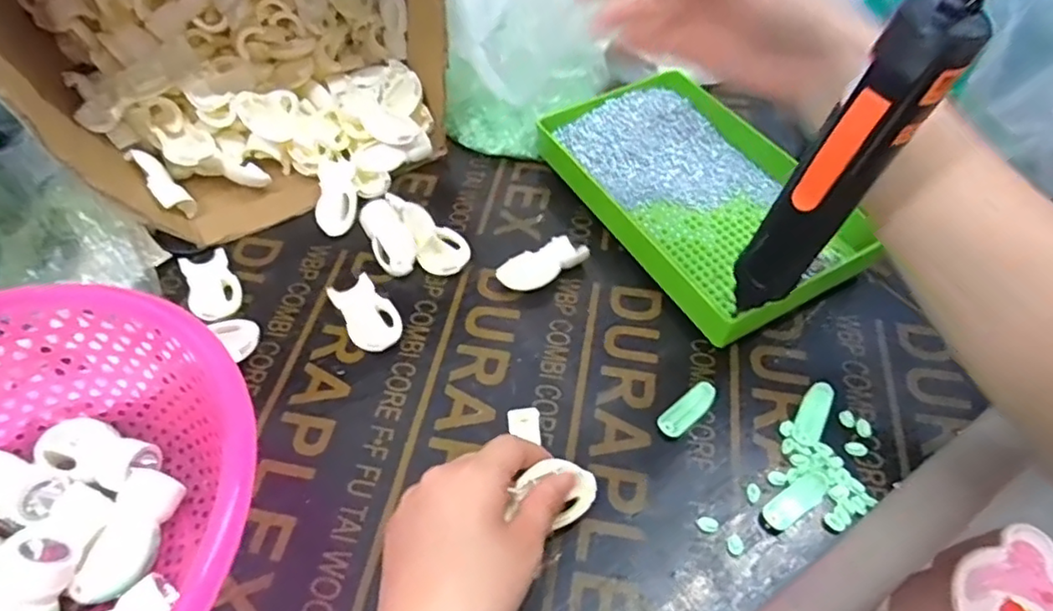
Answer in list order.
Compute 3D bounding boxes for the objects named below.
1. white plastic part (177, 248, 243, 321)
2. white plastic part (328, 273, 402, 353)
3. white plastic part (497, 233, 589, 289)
[{"bbox_3d":[-0.229,-0.012,0.460,0.034,0.014,0.068,-24,56,-17],"label":"white plastic part"},{"bbox_3d":[-0.111,0.007,0.440,0.035,0.016,0.062,-28,57,-19],"label":"white plastic part"},{"bbox_3d":[0.011,-0.030,0.464,0.064,0.018,0.035,-27,56,-18],"label":"white plastic part"}]

